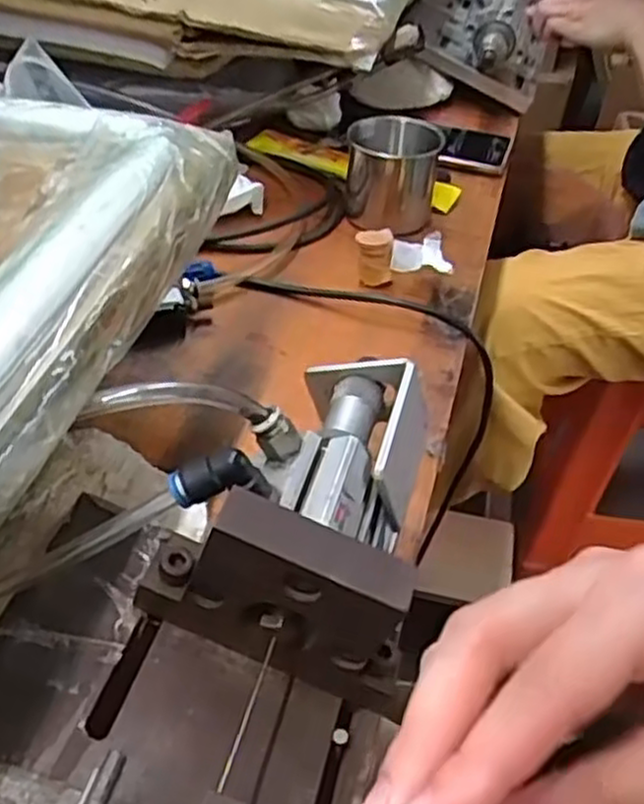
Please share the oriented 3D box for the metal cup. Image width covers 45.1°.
[{"bbox_3d":[0.057,-0.187,0.623,0.071,0.069,0.074,3,42,1],"label":"metal cup"}]

